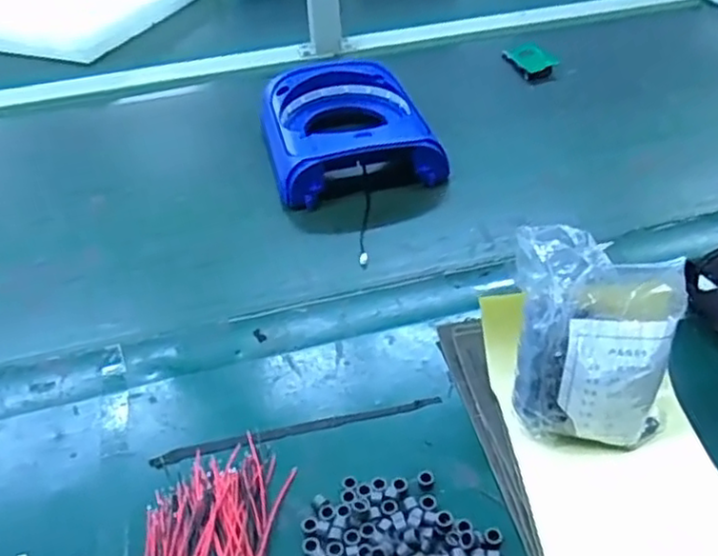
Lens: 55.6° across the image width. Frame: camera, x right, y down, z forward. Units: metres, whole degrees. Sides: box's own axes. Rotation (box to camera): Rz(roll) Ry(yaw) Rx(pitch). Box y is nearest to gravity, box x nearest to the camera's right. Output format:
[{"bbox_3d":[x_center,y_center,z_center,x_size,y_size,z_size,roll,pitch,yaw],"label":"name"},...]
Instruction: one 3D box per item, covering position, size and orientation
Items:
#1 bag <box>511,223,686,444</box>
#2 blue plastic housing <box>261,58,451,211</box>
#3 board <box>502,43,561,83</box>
[{"bbox_3d":[0.142,0.048,0.428,0.098,0.139,0.063,13,44,20],"label":"bag"},{"bbox_3d":[-0.018,-0.169,0.766,0.174,0.071,0.212,-12,41,-8],"label":"blue plastic housing"},{"bbox_3d":[0.231,-0.292,0.914,0.053,0.013,0.076,-19,43,-16],"label":"board"}]

